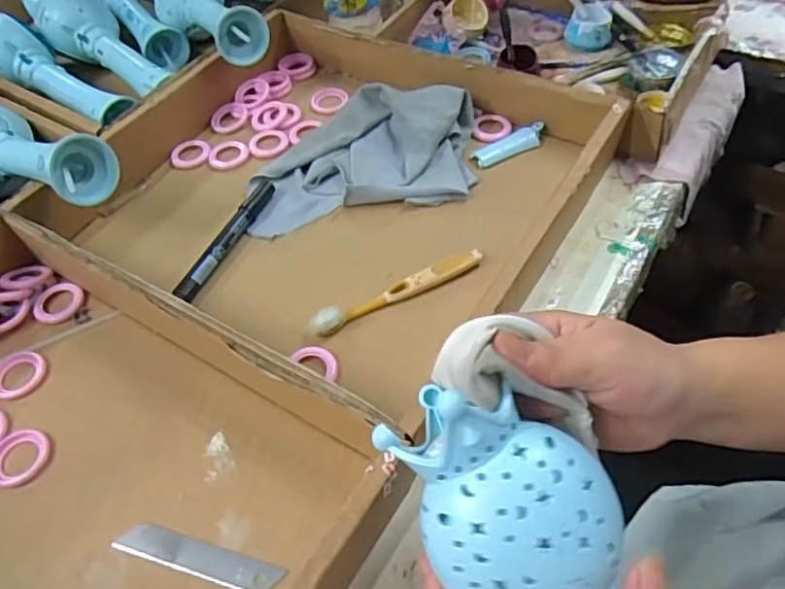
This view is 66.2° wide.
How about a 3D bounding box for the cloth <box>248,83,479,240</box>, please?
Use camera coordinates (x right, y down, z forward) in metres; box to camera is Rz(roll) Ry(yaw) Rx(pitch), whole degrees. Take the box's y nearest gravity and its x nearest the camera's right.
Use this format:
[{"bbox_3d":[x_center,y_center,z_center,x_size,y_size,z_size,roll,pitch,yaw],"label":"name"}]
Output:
[{"bbox_3d":[-0.022,-0.125,0.514,0.204,0.038,0.115,-10,55,-6],"label":"cloth"}]

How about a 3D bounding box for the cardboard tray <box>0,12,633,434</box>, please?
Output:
[{"bbox_3d":[-0.053,-0.097,0.500,0.377,0.082,0.343,26,59,21],"label":"cardboard tray"}]

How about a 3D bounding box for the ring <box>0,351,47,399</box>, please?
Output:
[{"bbox_3d":[-0.266,0.056,0.426,0.038,0.004,0.037,-2,54,3],"label":"ring"}]

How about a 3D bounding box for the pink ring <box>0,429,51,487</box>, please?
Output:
[{"bbox_3d":[-0.240,0.105,0.387,0.036,0.004,0.037,-2,54,3],"label":"pink ring"}]

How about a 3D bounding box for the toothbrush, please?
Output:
[{"bbox_3d":[0.004,-0.002,0.445,0.137,0.010,0.020,-22,55,-12],"label":"toothbrush"}]

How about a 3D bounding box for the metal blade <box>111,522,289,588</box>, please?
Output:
[{"bbox_3d":[-0.110,0.149,0.341,0.099,0.004,0.018,11,53,14],"label":"metal blade"}]

